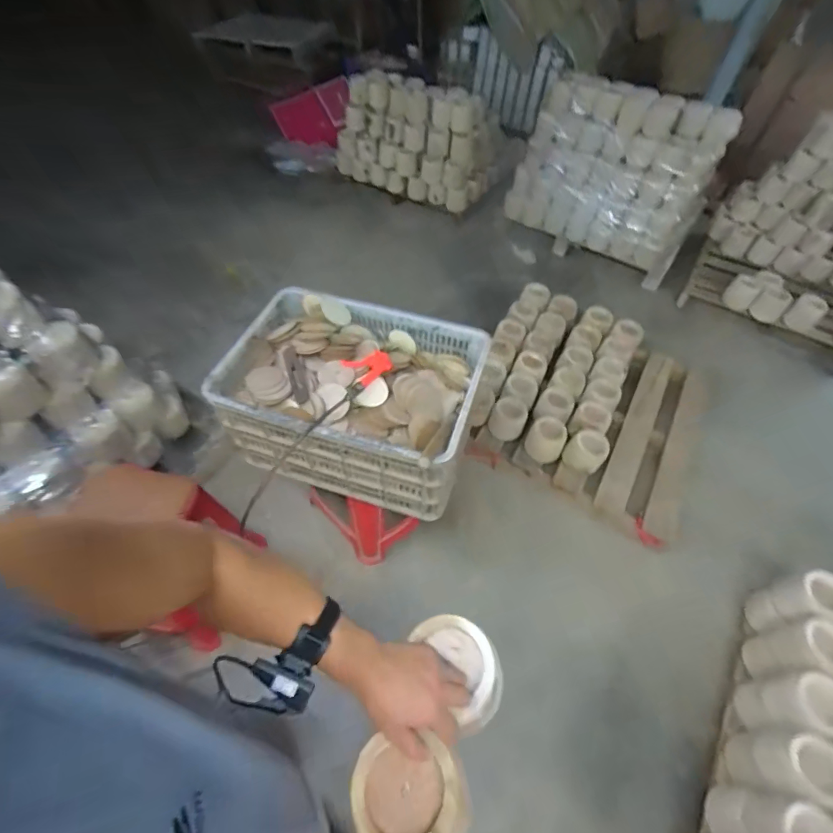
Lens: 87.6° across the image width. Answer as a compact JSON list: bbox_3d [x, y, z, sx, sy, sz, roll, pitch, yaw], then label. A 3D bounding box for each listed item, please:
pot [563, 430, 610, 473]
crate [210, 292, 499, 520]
[{"bbox_3d":[0.622,0.133,1.587,0.136,0.127,0.122,33,59,20],"label":"pot"},{"bbox_3d":[-0.154,-0.050,1.154,0.580,0.295,0.422,14,54,8],"label":"crate"}]

